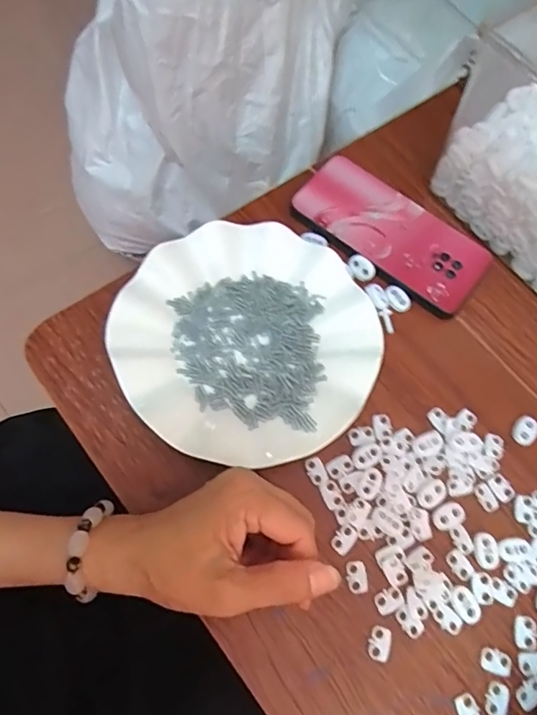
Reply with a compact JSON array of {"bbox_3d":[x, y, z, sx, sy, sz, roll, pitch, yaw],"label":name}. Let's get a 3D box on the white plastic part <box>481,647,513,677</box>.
[{"bbox_3d":[0.143,0.190,0.312,0.019,0.004,0.013,17,69,4],"label":"white plastic part"}]

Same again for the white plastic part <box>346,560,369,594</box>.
[{"bbox_3d":[0.058,0.142,0.323,0.013,0.004,0.019,-10,70,-10],"label":"white plastic part"}]

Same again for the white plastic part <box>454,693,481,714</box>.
[{"bbox_3d":[0.121,0.215,0.302,0.013,0.004,0.019,-17,71,-12],"label":"white plastic part"}]

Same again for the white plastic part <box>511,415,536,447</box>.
[{"bbox_3d":[0.192,0.054,0.372,0.017,0.006,0.024,37,70,9],"label":"white plastic part"}]

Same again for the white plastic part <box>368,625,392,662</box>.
[{"bbox_3d":[0.069,0.178,0.310,0.014,0.004,0.019,13,68,-1],"label":"white plastic part"}]

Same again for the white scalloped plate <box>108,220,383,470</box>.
[{"bbox_3d":[-0.014,-0.016,0.365,0.179,0.030,0.182,2,69,-5],"label":"white scalloped plate"}]

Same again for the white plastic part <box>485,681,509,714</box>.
[{"bbox_3d":[0.140,0.209,0.304,0.013,0.004,0.019,13,69,3],"label":"white plastic part"}]

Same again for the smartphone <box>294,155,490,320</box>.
[{"bbox_3d":[0.103,-0.106,0.418,0.161,0.007,0.078,36,70,8],"label":"smartphone"}]

